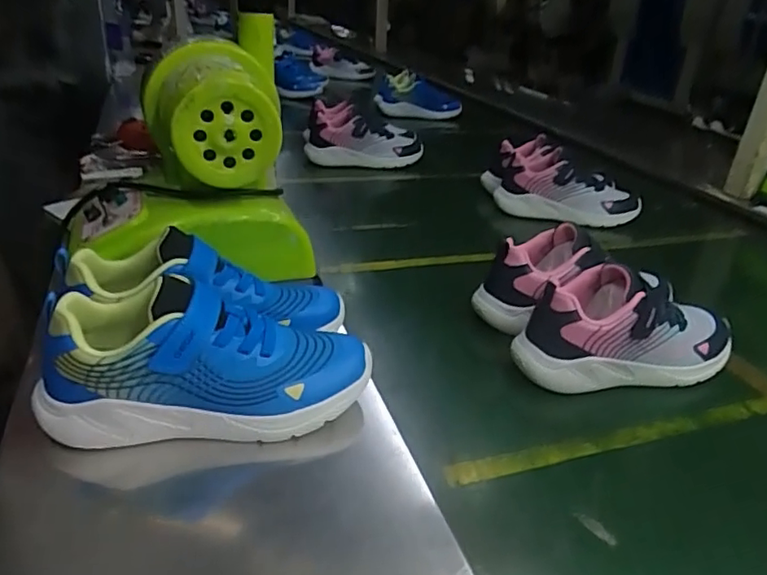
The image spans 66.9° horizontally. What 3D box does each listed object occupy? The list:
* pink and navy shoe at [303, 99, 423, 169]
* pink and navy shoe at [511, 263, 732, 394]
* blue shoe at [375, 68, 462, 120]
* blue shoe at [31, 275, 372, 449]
[{"bbox_3d":[-0.043,-0.283,1.139,0.230,0.120,0.112,-1,28,0],"label":"pink and navy shoe"},{"bbox_3d":[0.231,0.040,0.549,0.214,0.115,0.074,-6,28,-8],"label":"pink and navy shoe"},{"bbox_3d":[0.095,-0.509,1.570,0.226,0.115,0.072,10,25,-16],"label":"blue shoe"},{"bbox_3d":[-0.121,0.052,0.418,0.224,0.103,0.081,6,26,-15],"label":"blue shoe"}]

